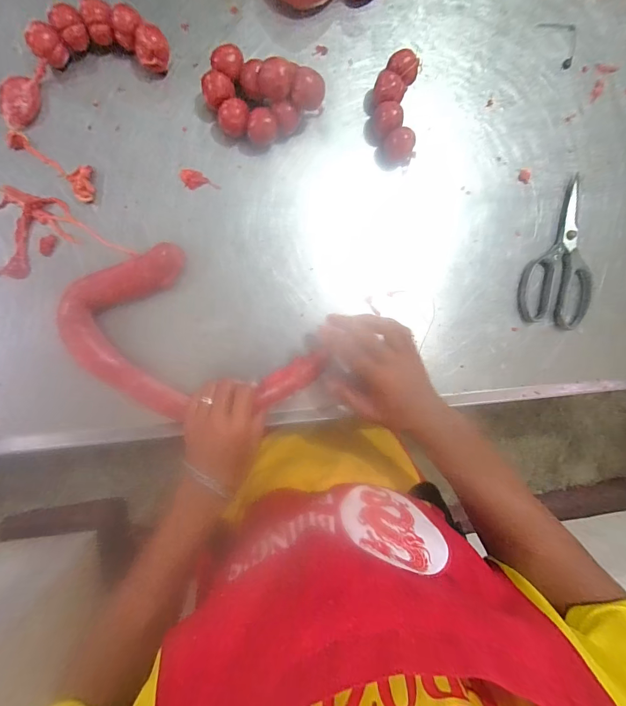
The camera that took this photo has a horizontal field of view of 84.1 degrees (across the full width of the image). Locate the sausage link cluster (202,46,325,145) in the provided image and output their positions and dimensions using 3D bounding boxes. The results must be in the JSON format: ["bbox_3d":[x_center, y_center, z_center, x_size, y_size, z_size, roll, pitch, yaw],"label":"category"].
[{"bbox_3d":[-0.060,-0.284,0.391,0.125,0.047,0.086,24,91,-9],"label":"sausage link cluster"}]

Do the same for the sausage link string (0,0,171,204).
[{"bbox_3d":[-0.254,-0.286,0.374,0.120,0.032,0.192,32,90,-9],"label":"sausage link string"}]

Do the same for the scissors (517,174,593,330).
[{"bbox_3d":[0.339,-0.135,0.474,0.106,0.009,0.194,4,94,-8],"label":"scissors"}]

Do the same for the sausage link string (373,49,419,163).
[{"bbox_3d":[0.099,-0.294,0.420,0.050,0.032,0.117,4,94,-8],"label":"sausage link string"}]

